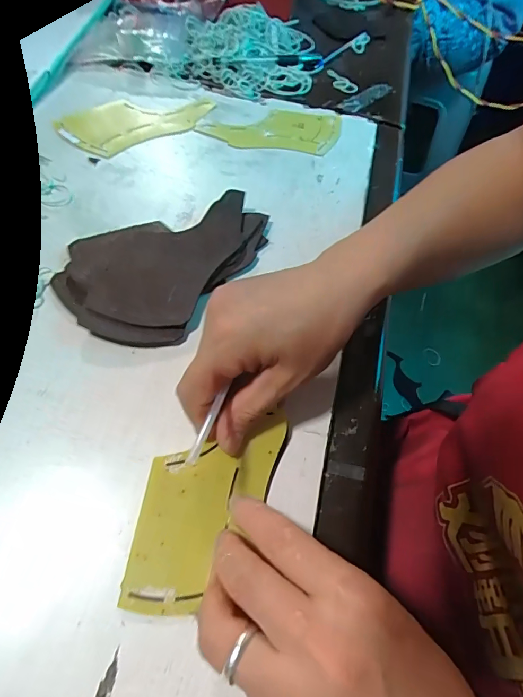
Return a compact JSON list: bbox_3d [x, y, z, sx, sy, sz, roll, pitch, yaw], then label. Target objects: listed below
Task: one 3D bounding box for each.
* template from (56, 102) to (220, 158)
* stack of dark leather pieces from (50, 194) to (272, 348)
[{"bbox_3d":[-0.124,-0.231,0.412,0.151,0.010,0.064,-27,72,-18],"label":"template"},{"bbox_3d":[-0.079,-0.075,0.317,0.115,0.018,0.160,31,63,13],"label":"stack of dark leather pieces"}]

